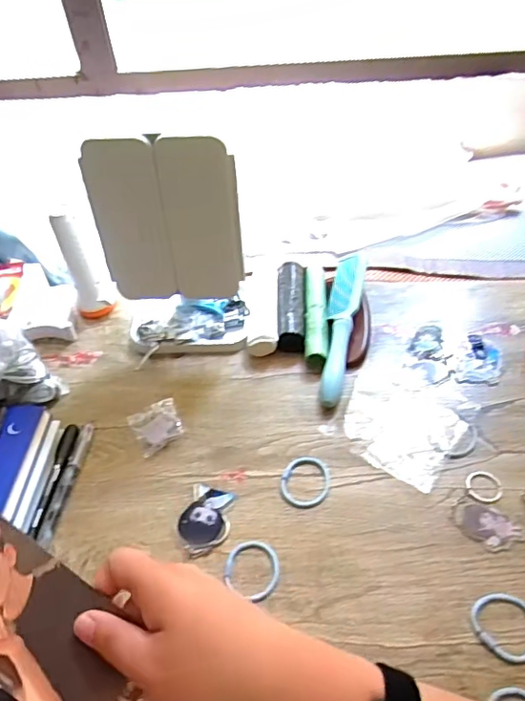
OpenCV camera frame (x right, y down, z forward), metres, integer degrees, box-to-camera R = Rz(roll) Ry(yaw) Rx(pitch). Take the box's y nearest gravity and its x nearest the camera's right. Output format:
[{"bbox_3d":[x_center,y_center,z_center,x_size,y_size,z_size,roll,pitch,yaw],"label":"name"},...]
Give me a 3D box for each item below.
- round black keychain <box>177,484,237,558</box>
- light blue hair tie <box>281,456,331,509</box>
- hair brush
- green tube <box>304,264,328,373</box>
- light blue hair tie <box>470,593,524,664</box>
[{"bbox_3d":[-0.050,0.149,0.470,0.043,0.008,0.064,7,48,12],"label":"round black keychain"},{"bbox_3d":[0.040,0.119,0.489,0.044,0.004,0.053,3,47,9],"label":"light blue hair tie"},{"bbox_3d":[0.088,-0.030,0.599,0.040,0.039,0.210,7,48,12],"label":"hair brush"},{"bbox_3d":[0.063,-0.043,0.626,0.025,0.027,0.171,-1,46,5],"label":"green tube"},{"bbox_3d":[0.183,0.204,0.397,0.047,0.007,0.049,-2,49,2],"label":"light blue hair tie"}]

